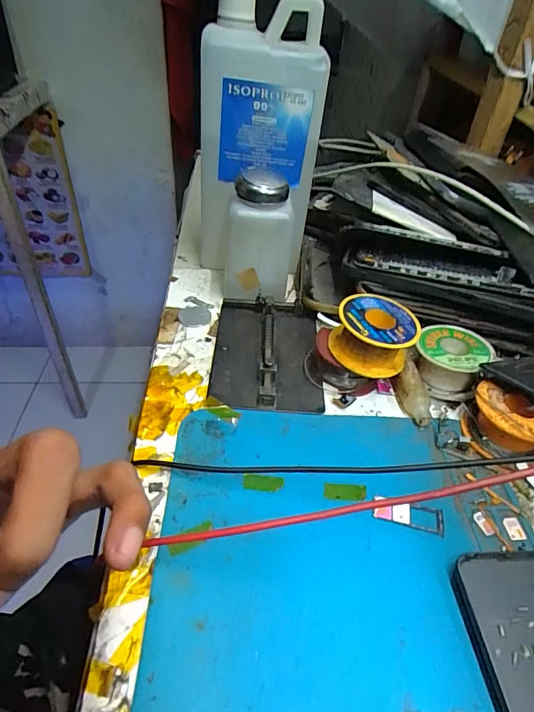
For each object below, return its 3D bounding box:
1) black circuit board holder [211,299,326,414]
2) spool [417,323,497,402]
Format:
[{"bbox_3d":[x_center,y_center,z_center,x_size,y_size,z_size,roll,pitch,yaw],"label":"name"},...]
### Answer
[{"bbox_3d":[0.000,-0.007,0.328,0.077,0.014,0.117,3,42,-2],"label":"black circuit board holder"},{"bbox_3d":[0.133,0.002,0.318,0.048,0.028,0.049,3,42,-3],"label":"spool"}]

